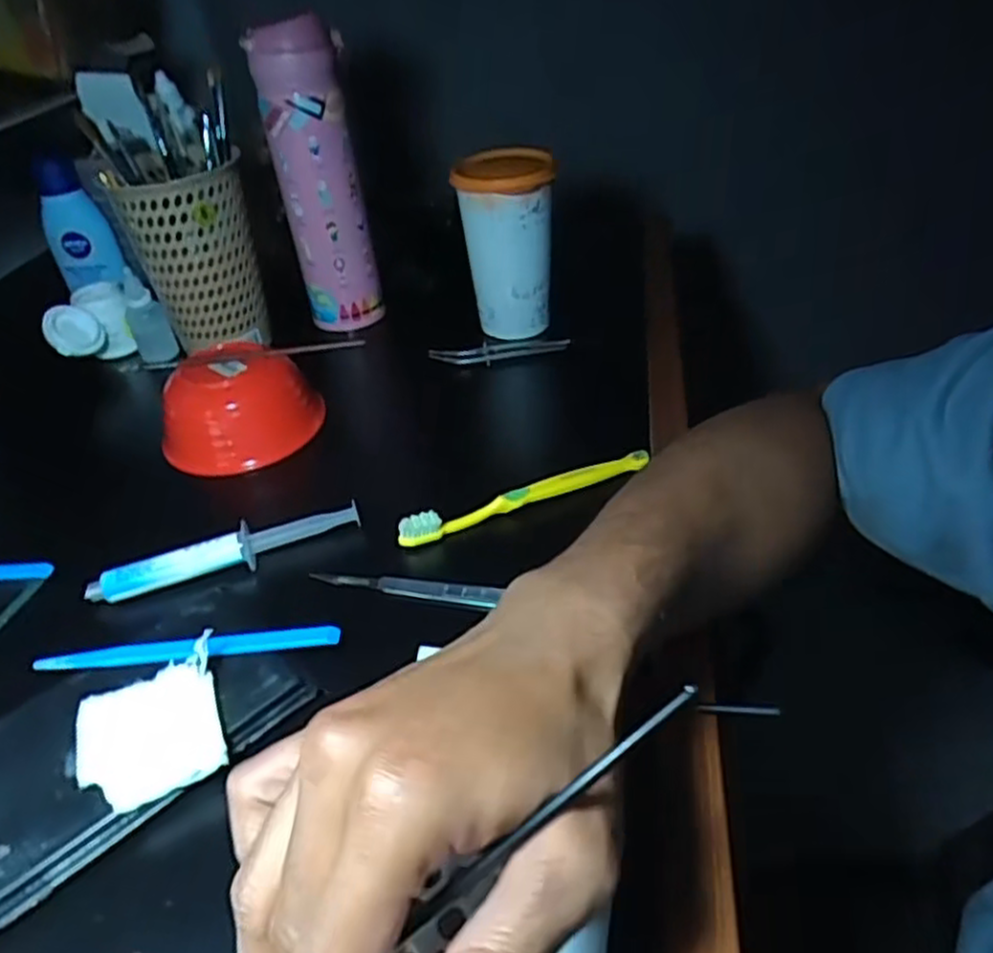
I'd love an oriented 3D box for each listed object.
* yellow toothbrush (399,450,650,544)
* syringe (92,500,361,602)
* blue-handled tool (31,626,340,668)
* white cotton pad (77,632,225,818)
[{"bbox_3d":[0.018,0.013,0.433,0.151,0.022,0.010,-18,40,-14],"label":"yellow toothbrush"},{"bbox_3d":[-0.147,0.042,0.414,0.144,0.018,0.022,-14,39,-9],"label":"syringe"},{"bbox_3d":[-0.143,0.080,0.352,0.138,0.007,0.009,-6,38,1],"label":"blue-handled tool"},{"bbox_3d":[-0.145,0.104,0.315,0.057,0.011,0.060,-13,45,-13],"label":"white cotton pad"}]

